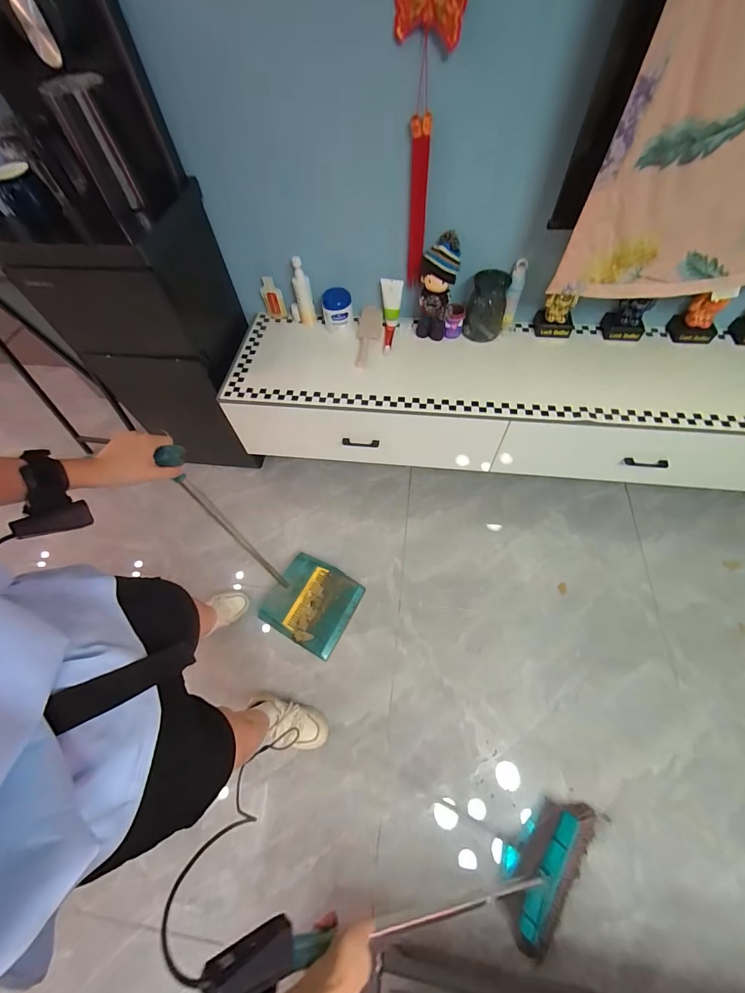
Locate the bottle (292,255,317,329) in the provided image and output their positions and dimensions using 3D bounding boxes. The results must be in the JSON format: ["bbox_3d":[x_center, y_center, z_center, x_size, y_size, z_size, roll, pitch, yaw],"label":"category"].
[{"bbox_3d":[-0.210,-0.615,1.092,0.051,0.208,0.039,-15,62,-5],"label":"bottle"}]

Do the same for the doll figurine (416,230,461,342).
[{"bbox_3d":[0.181,-0.572,1.015,0.098,0.257,0.090,8,62,7],"label":"doll figurine"}]

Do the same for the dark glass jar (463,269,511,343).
[{"bbox_3d":[0.343,-0.561,1.086,0.107,0.188,0.122,16,64,12],"label":"dark glass jar"}]

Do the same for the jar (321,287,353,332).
[{"bbox_3d":[-0.107,-0.567,1.113,0.091,0.120,0.078,-10,61,-2],"label":"jar"}]

